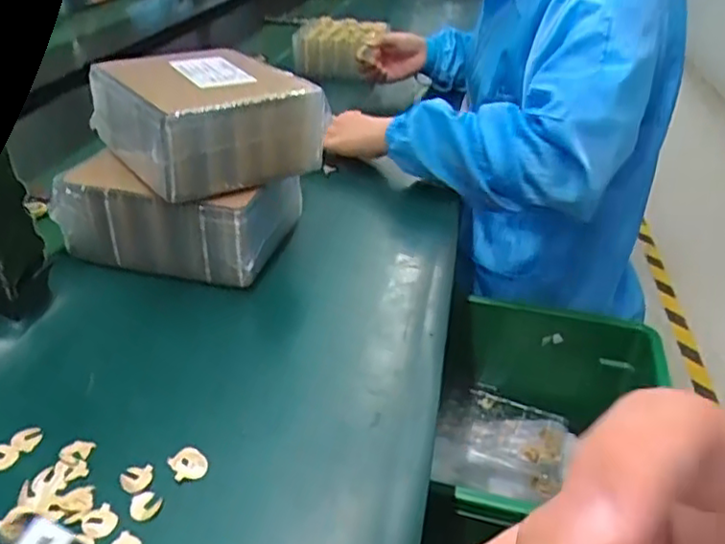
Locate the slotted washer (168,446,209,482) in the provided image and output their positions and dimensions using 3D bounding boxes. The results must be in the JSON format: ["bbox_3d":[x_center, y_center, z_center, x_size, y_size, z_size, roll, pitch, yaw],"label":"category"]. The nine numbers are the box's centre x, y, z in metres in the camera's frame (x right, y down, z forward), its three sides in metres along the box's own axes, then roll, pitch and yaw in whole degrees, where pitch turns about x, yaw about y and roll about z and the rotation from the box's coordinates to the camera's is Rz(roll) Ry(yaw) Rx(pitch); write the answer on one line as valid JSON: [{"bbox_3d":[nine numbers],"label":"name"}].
[{"bbox_3d":[-0.104,0.113,0.390,0.020,0.004,0.022,2,33,-1],"label":"slotted washer"}]

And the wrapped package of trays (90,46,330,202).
[{"bbox_3d":[-0.131,-0.133,0.560,0.144,0.082,0.154,-22,38,-29],"label":"wrapped package of trays"}]

